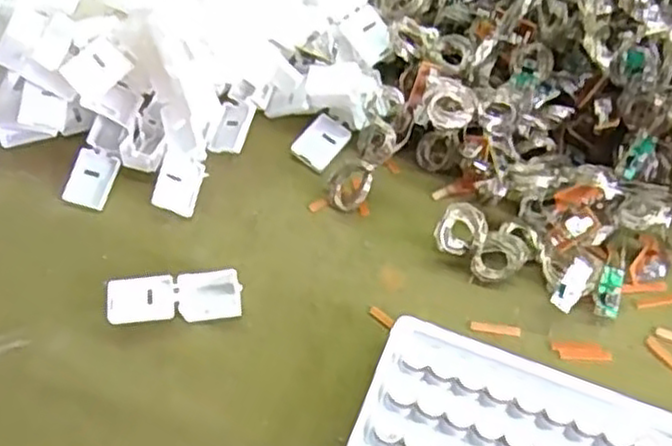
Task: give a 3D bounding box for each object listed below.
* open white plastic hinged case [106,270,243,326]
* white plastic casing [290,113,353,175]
[{"bbox_3d":[-0.069,0.032,0.319,0.054,0.012,0.019,-6,62,-2],"label":"open white plastic hinged case"},{"bbox_3d":[-0.007,-0.040,0.368,0.020,0.006,0.027,36,68,19],"label":"white plastic casing"}]

